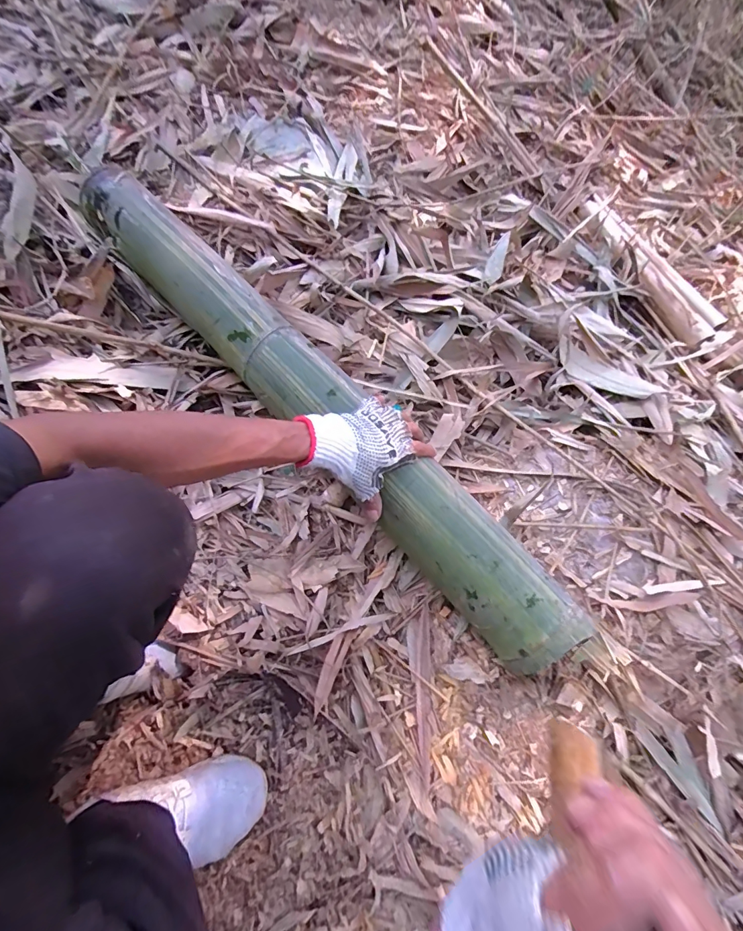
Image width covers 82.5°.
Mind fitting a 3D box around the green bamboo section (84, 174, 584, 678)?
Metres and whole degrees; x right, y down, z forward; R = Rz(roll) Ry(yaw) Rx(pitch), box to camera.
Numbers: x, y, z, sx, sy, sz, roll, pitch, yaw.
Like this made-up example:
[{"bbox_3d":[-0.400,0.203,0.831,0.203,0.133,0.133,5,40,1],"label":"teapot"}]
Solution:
[{"bbox_3d":[-0.101,-0.113,0.607,0.110,0.103,0.945,-40,75,-12],"label":"green bamboo section"}]

